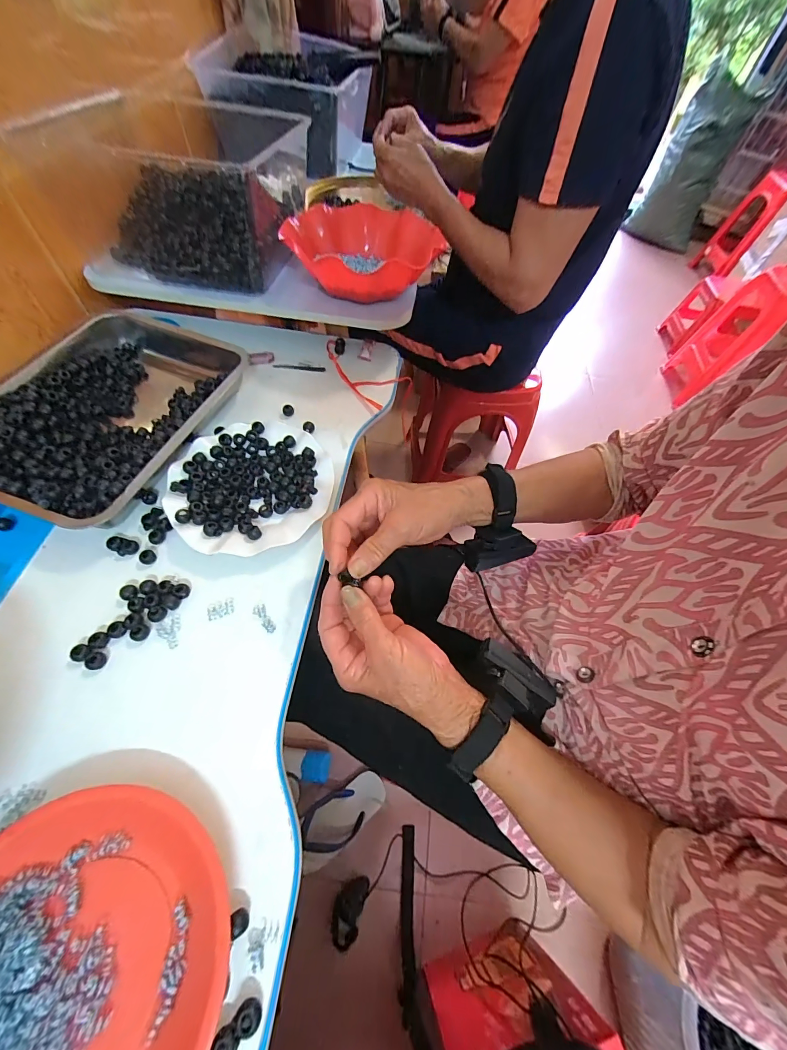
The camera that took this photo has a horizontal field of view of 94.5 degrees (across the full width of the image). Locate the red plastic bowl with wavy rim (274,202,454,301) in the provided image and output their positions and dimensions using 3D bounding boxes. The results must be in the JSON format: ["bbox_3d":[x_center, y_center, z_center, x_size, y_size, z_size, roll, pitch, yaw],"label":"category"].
[{"bbox_3d":[-0.042,-0.409,0.546,0.204,0.065,0.220,2,59,-4],"label":"red plastic bowl with wavy rim"}]

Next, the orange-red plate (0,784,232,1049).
[{"bbox_3d":[-0.211,0.289,0.231,0.186,0.034,0.186,2,60,-3],"label":"orange-red plate"}]

